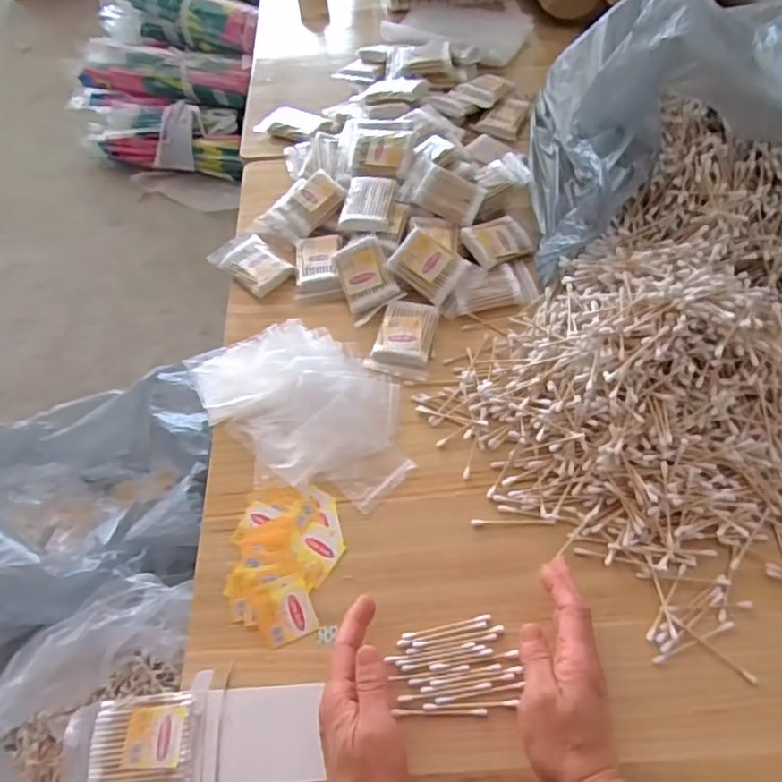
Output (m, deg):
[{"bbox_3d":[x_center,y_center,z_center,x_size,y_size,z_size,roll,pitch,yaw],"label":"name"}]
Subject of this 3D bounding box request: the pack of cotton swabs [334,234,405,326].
[{"bbox_3d":[-0.026,-0.116,0.634,0.054,0.011,0.082,-23,80,9],"label":"pack of cotton swabs"}]

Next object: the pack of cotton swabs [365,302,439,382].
[{"bbox_3d":[0.014,-0.052,0.601,0.057,0.016,0.081,12,57,11],"label":"pack of cotton swabs"}]

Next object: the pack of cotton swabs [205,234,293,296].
[{"bbox_3d":[-0.153,-0.141,0.672,0.053,0.019,0.089,-40,62,-22],"label":"pack of cotton swabs"}]

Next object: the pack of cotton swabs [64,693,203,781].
[{"bbox_3d":[-0.184,0.247,0.431,0.098,0.011,0.058,-5,55,-1],"label":"pack of cotton swabs"}]

